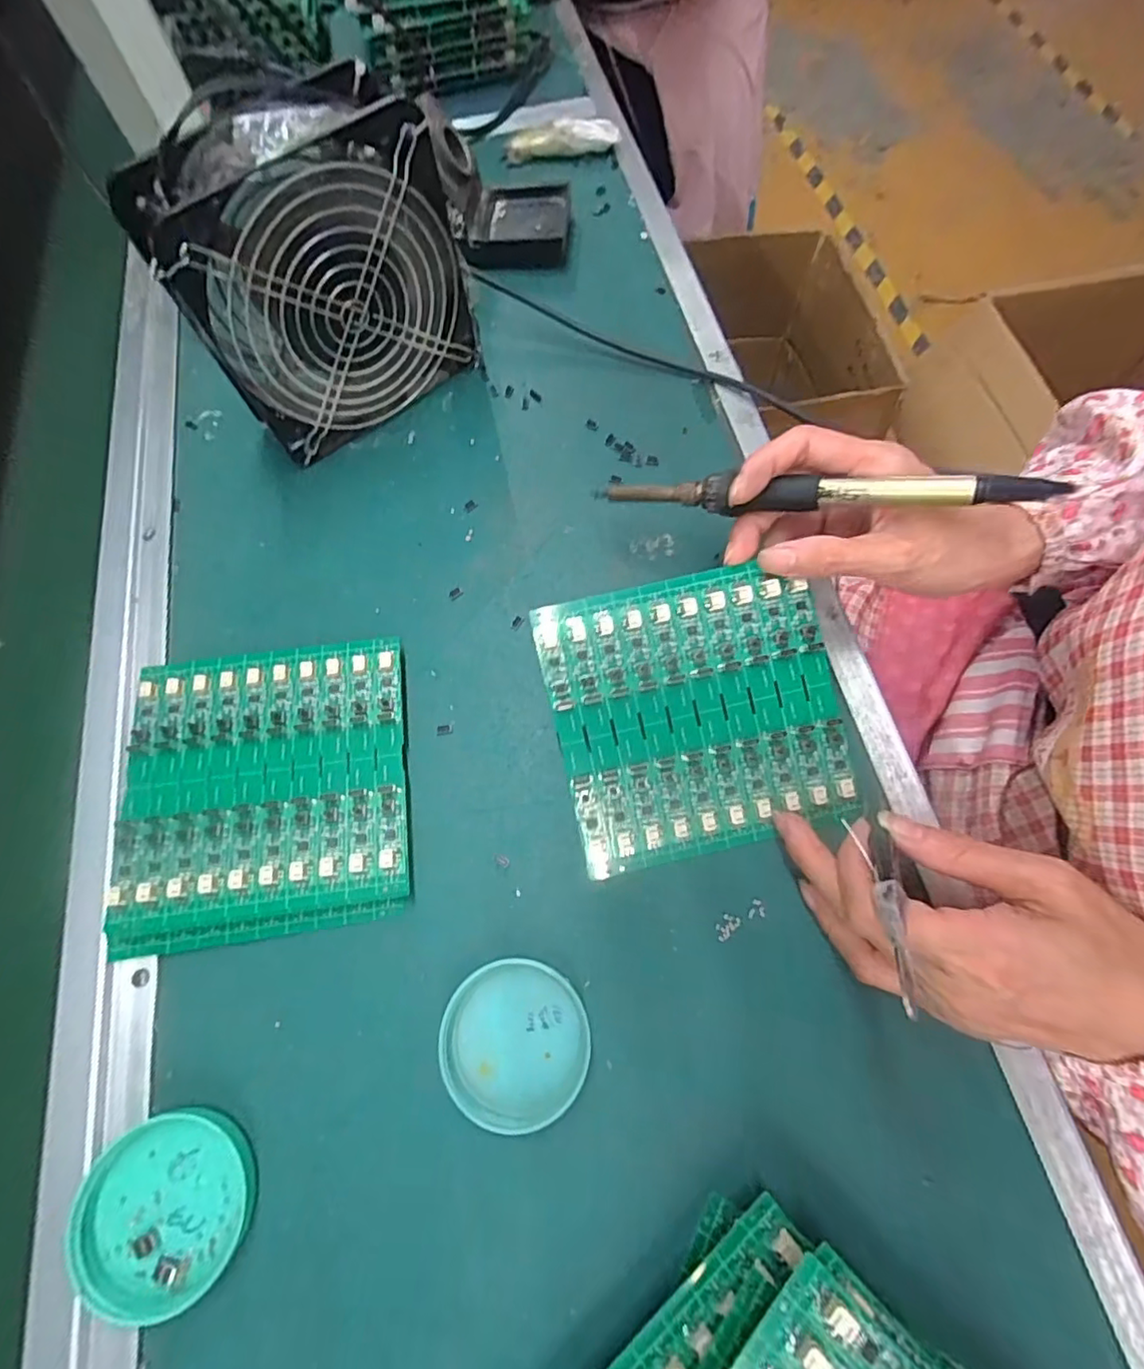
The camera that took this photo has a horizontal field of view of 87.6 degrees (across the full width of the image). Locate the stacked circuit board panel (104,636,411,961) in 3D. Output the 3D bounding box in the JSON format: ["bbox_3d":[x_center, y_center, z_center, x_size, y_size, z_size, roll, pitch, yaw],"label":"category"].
[{"bbox_3d":[-0.155,0.050,0.307,0.138,0.016,0.145,-7,70,-3],"label":"stacked circuit board panel"}]

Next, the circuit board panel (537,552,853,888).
[{"bbox_3d":[0.062,0.012,0.296,0.137,0.005,0.132,-13,88,-2],"label":"circuit board panel"}]

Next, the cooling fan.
[{"bbox_3d":[-0.139,-0.232,0.347,0.154,0.155,0.059,-35,70,-10],"label":"cooling fan"}]

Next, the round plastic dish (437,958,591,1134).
[{"bbox_3d":[-0.025,0.158,0.265,0.064,0.011,0.062,0,69,0],"label":"round plastic dish"}]

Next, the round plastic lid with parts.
[{"bbox_3d":[-0.167,0.216,0.246,0.063,0.016,0.063,0,69,0],"label":"round plastic lid with parts"}]

